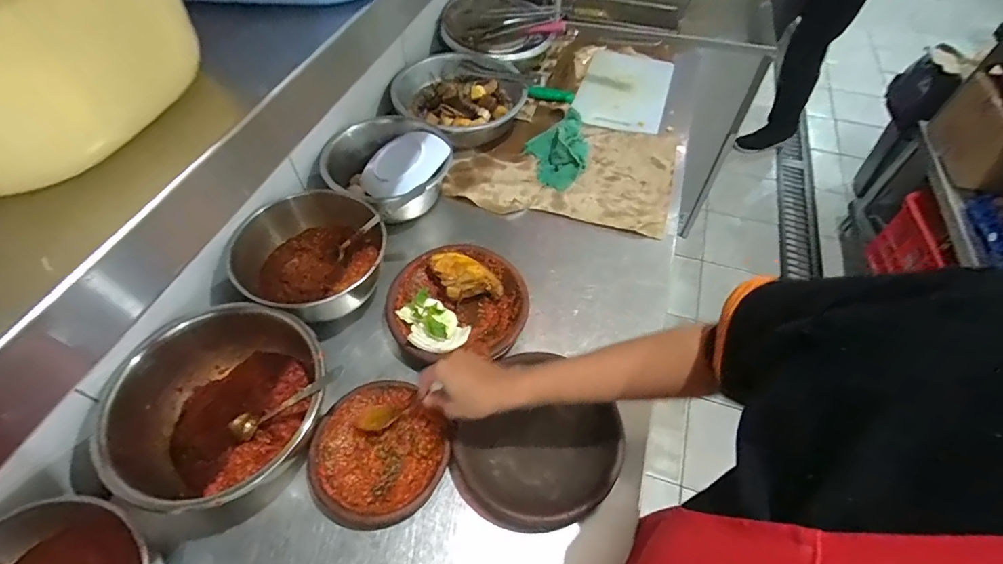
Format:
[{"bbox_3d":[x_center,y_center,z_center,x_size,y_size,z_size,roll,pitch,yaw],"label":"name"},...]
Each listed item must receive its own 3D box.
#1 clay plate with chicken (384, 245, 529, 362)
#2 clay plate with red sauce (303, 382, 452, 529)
[{"bbox_3d":[-0.065,0.033,0.683,0.200,0.054,0.179,-5,54,-2],"label":"clay plate with chicken"},{"bbox_3d":[-0.149,0.211,0.566,0.162,0.033,0.160,-1,54,1],"label":"clay plate with red sauce"}]

